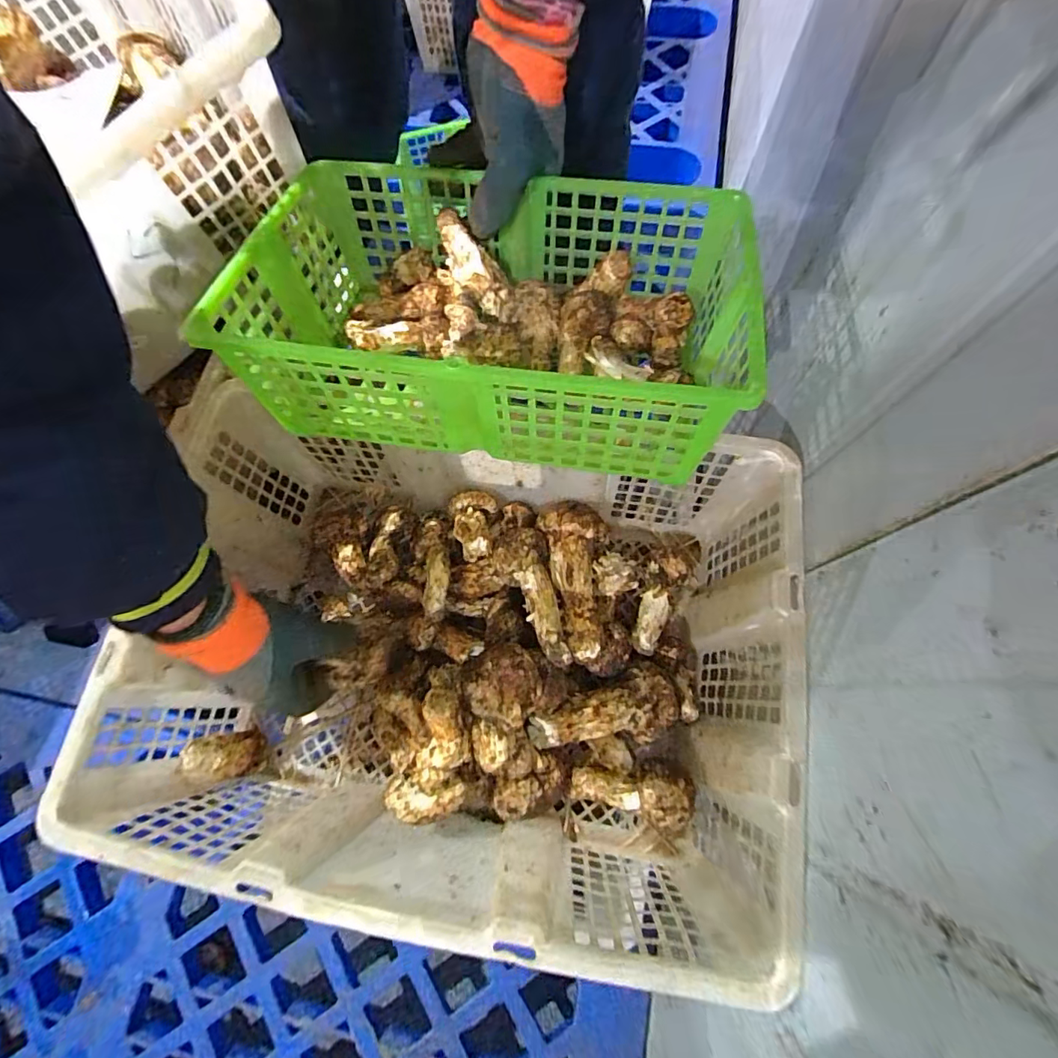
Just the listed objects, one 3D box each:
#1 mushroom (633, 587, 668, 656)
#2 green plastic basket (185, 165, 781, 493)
[{"bbox_3d":[0.114,0.086,0.467,0.027,0.020,0.060,15,73,7],"label":"mushroom"},{"bbox_3d":[-0.025,-0.167,0.363,0.337,0.108,0.214,9,72,5],"label":"green plastic basket"}]

